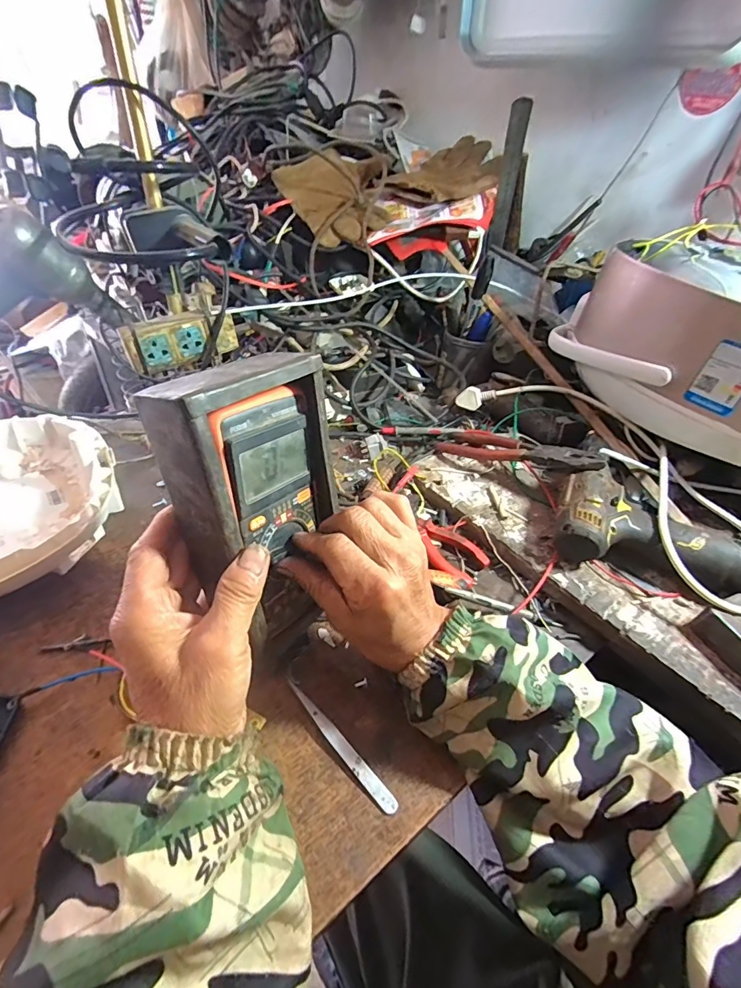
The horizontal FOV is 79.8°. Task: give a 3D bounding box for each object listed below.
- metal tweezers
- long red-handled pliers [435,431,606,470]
[{"bbox_3d":[-0.025,0.188,0.339,0.012,0.011,0.120,-32,54,-33],"label":"metal tweezers"},{"bbox_3d":[0.178,-0.051,0.542,0.190,0.020,0.055,14,40,39],"label":"long red-handled pliers"}]

